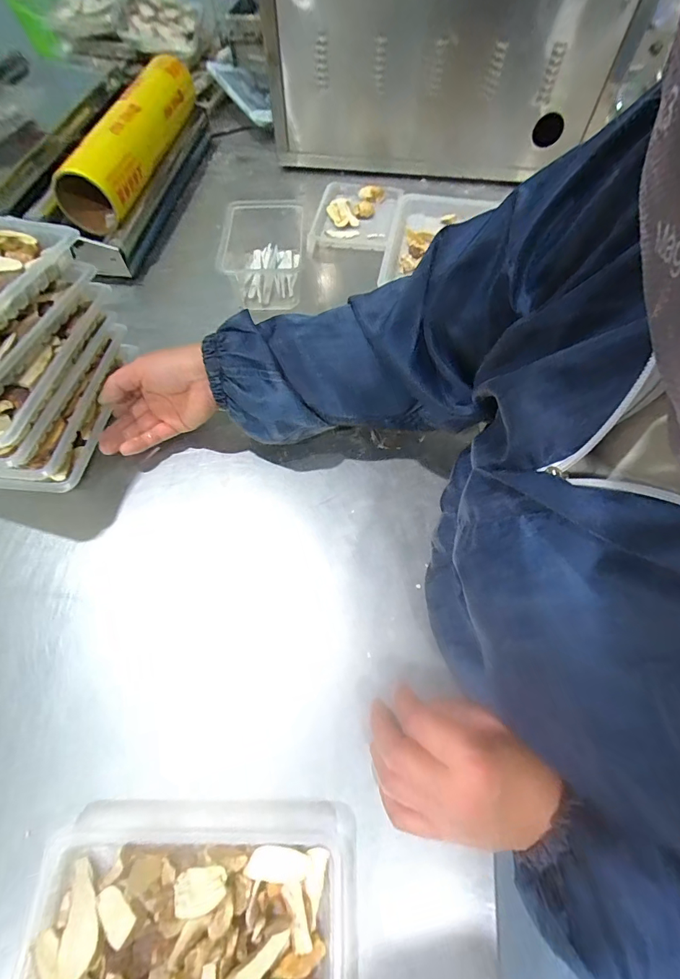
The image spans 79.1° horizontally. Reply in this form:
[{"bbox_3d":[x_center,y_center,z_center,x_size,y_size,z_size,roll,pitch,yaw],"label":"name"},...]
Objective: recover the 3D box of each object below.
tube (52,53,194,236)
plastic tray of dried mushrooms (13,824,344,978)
[{"bbox_3d":[-0.314,-0.577,0.658,0.076,0.084,0.427,6,62,4],"label":"tube"},{"bbox_3d":[-0.104,0.307,0.262,0.207,0.036,0.143,-2,62,0],"label":"plastic tray of dried mushrooms"}]

